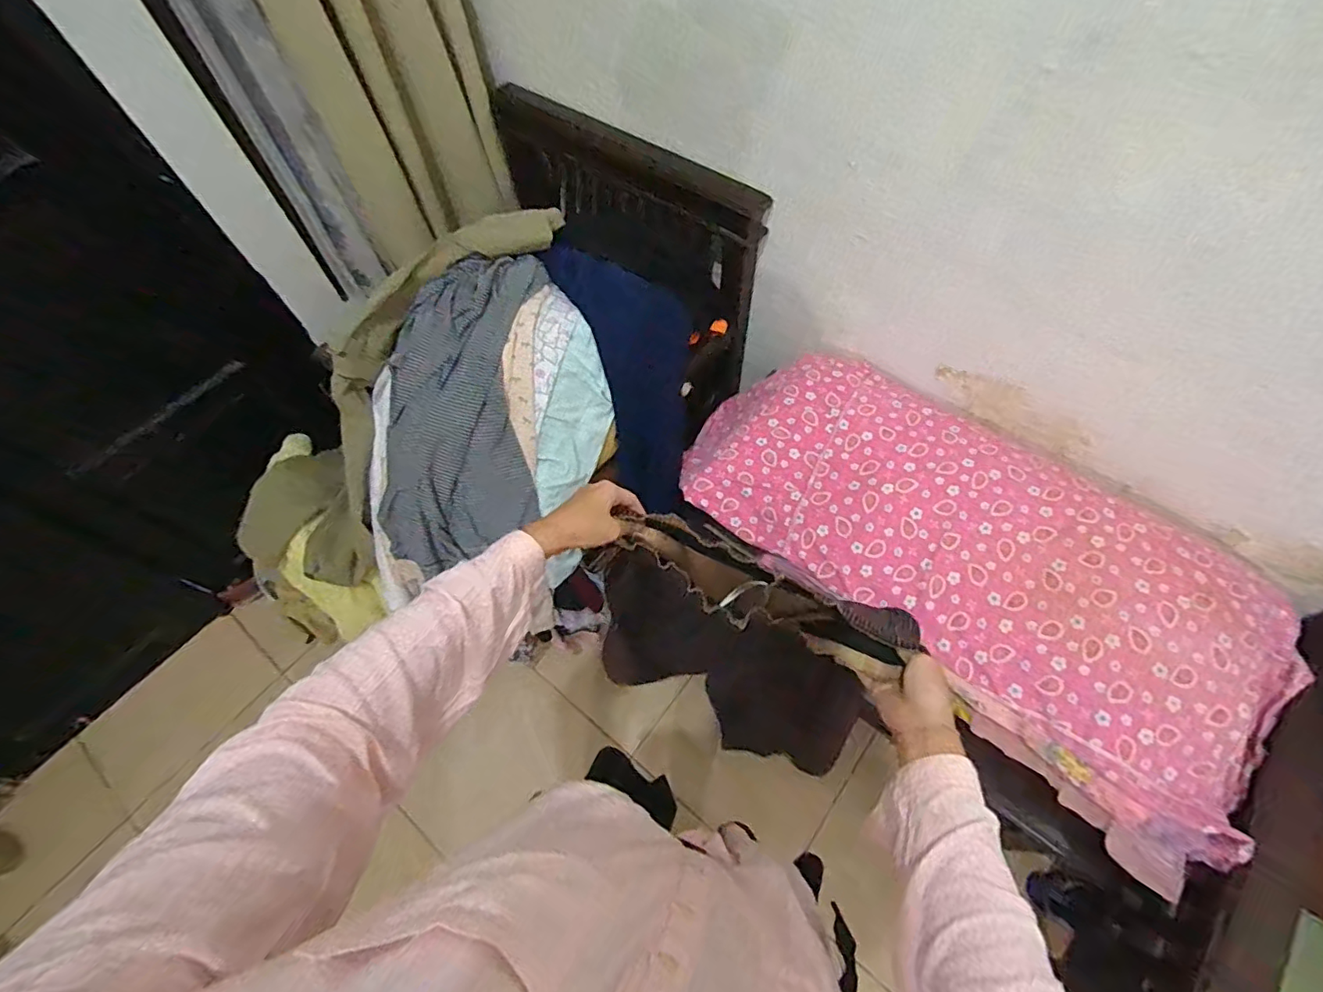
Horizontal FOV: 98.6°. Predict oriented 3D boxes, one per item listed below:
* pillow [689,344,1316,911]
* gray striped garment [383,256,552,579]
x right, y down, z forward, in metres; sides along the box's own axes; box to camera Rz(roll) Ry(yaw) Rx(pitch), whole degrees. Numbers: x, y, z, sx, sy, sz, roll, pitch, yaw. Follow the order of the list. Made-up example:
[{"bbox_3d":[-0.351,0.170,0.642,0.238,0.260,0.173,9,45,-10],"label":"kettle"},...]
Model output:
[{"bbox_3d":[0.446,0.073,0.919,0.951,0.186,0.405,38,69,21],"label":"pillow"},{"bbox_3d":[-0.318,-0.140,0.892,0.269,0.111,0.508,8,91,8],"label":"gray striped garment"}]

